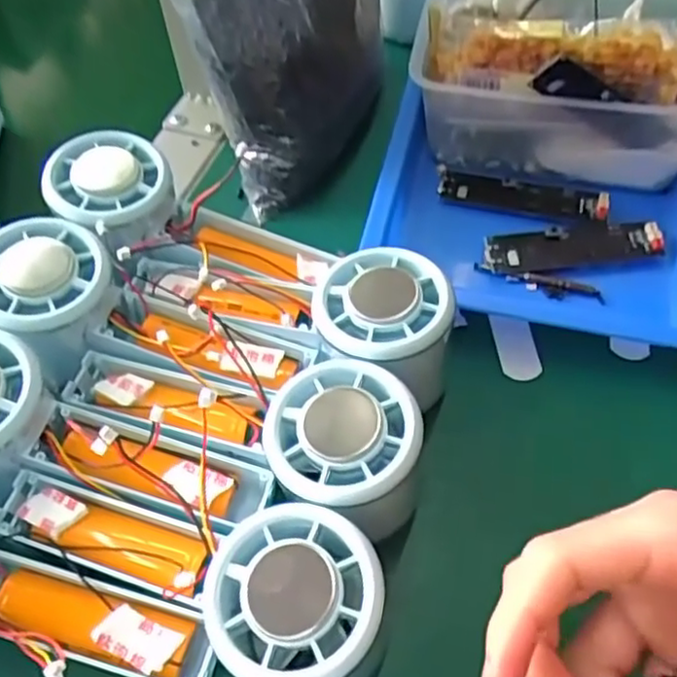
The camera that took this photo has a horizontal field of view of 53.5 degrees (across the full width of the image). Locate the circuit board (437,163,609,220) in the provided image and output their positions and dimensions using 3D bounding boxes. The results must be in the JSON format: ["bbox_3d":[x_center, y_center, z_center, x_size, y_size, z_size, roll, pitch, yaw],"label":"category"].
[{"bbox_3d":[0.102,-0.081,0.377,0.093,0.013,0.022,13,59,11],"label":"circuit board"}]

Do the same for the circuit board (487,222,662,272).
[{"bbox_3d":[0.124,-0.049,0.354,0.091,0.007,0.024,-7,57,-2],"label":"circuit board"}]

